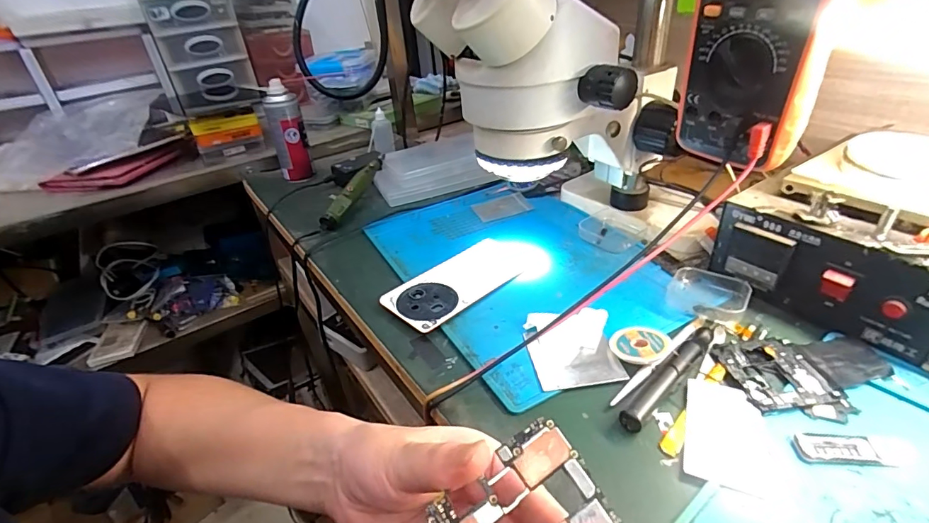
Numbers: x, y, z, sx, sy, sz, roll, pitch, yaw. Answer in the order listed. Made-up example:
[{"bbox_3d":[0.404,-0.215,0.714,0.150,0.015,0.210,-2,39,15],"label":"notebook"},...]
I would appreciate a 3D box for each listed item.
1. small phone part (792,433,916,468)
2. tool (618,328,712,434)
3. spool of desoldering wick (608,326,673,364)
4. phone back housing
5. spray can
[{"bbox_3d":[0.246,0.118,0.285,0.068,0.004,0.021,-3,33,5],"label":"small phone part"},{"bbox_3d":[0.156,0.085,0.341,0.122,0.013,0.015,-30,40,-32],"label":"tool"},{"bbox_3d":[0.142,0.067,0.367,0.046,0.013,0.041,7,36,20],"label":"spool of desoldering wick"},{"bbox_3d":[-0.005,0.020,0.468,0.151,0.012,0.078,-29,39,-30],"label":"phone back housing"},{"bbox_3d":[-0.282,-0.202,0.727,0.054,0.149,0.047,-19,35,-18],"label":"spray can"}]

